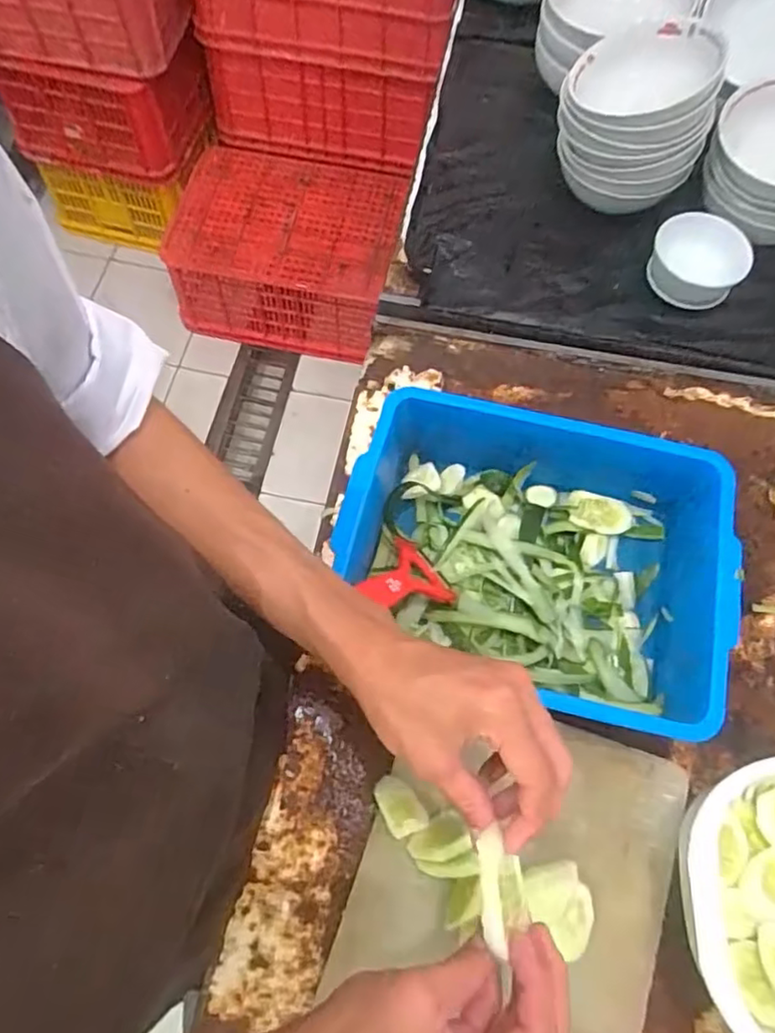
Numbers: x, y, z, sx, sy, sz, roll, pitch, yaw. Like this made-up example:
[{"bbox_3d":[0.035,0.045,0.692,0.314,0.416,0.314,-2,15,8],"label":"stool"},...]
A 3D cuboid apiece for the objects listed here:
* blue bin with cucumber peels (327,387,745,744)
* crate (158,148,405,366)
[{"bbox_3d":[0.120,0.040,0.548,0.300,0.104,0.229,14,68,6],"label":"blue bin with cucumber peels"},{"bbox_3d":[-0.255,-0.692,1.685,0.534,0.258,0.411,13,67,4],"label":"crate"}]

